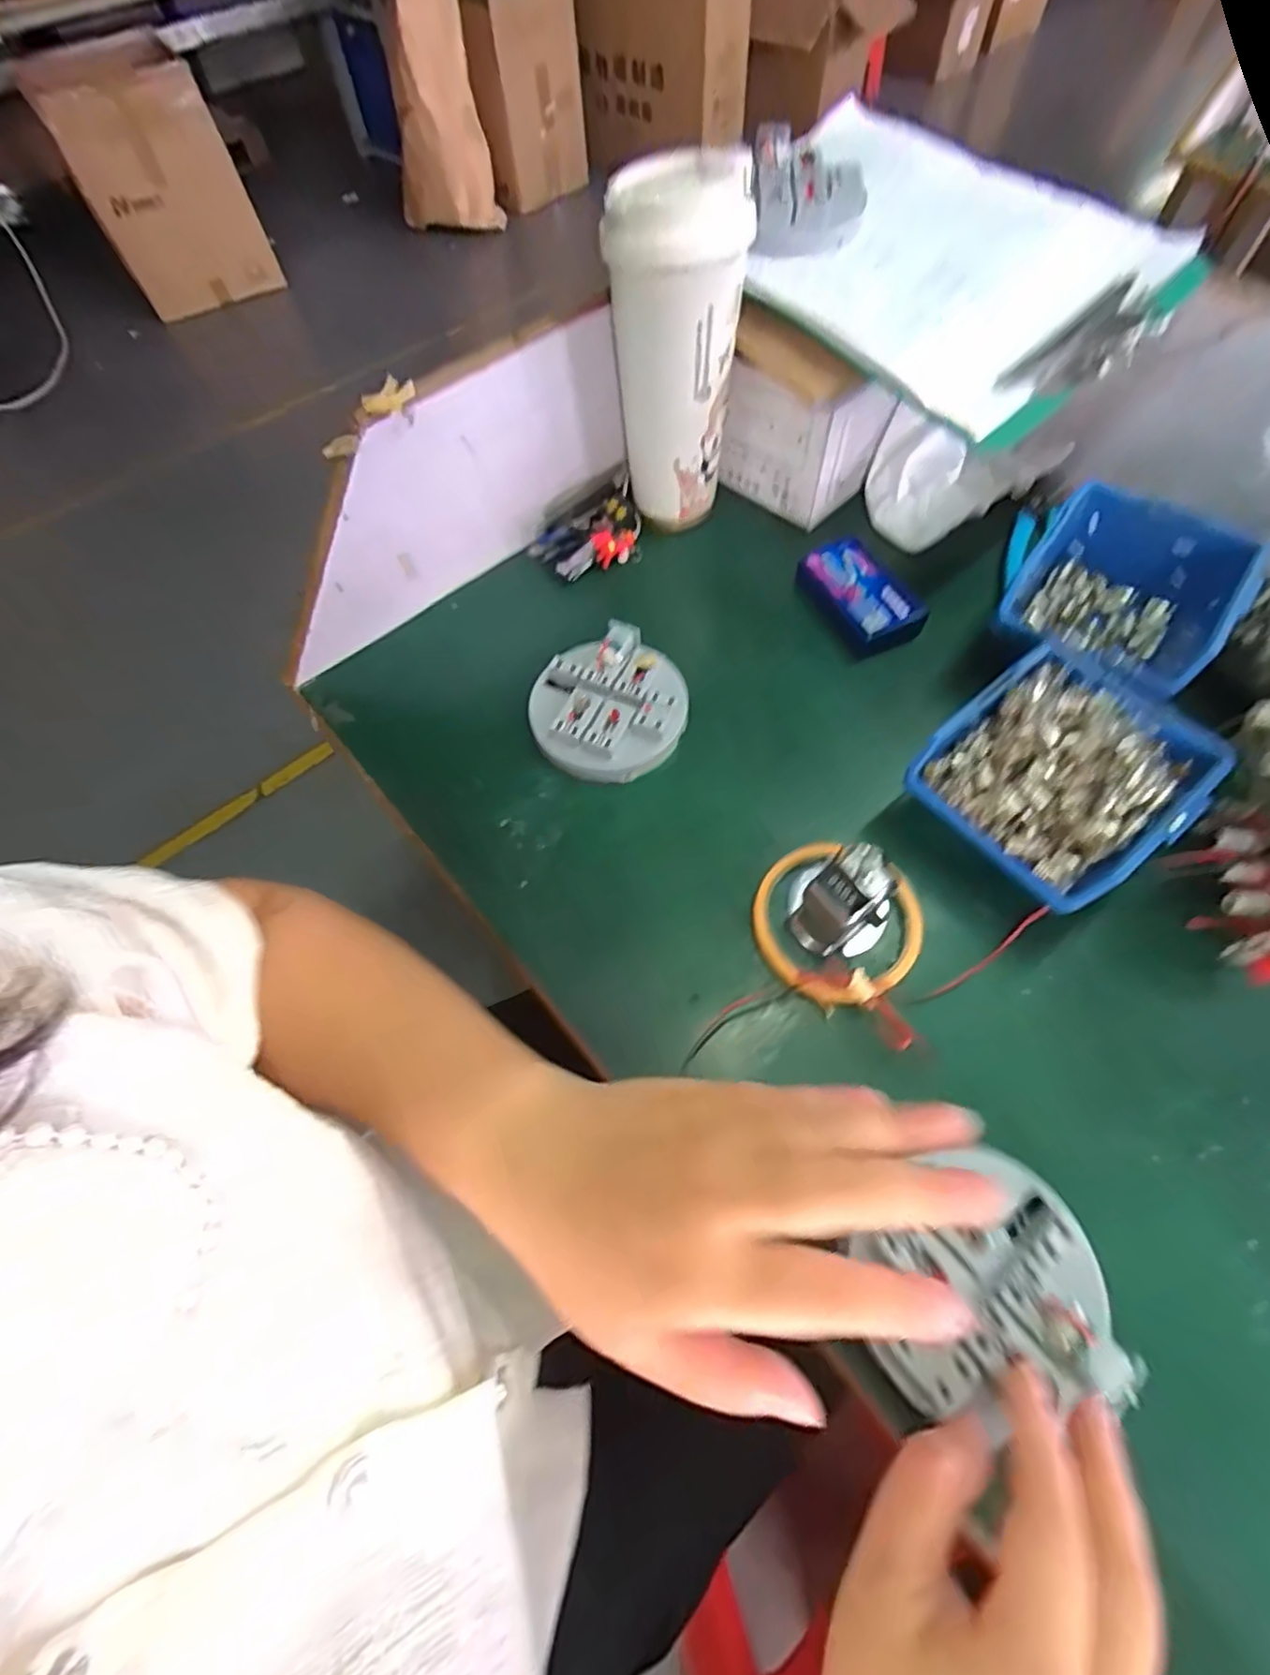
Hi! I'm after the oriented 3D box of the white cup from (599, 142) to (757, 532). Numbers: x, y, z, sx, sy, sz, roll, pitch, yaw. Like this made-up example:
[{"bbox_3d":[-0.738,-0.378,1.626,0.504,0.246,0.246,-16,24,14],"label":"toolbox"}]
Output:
[{"bbox_3d":[0.029,-0.317,0.427,0.081,0.191,0.080,-2,63,3],"label":"white cup"}]

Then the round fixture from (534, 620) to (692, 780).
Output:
[{"bbox_3d":[-0.018,-0.085,0.418,0.097,0.037,0.094,-2,63,3],"label":"round fixture"}]

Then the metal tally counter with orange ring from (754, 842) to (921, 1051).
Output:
[{"bbox_3d":[0.111,0.041,0.336,0.090,0.057,0.089,11,64,9],"label":"metal tally counter with orange ring"}]

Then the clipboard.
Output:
[{"bbox_3d":[0.198,-0.382,0.413,0.213,0.021,0.284,-45,74,-8],"label":"clipboard"}]

